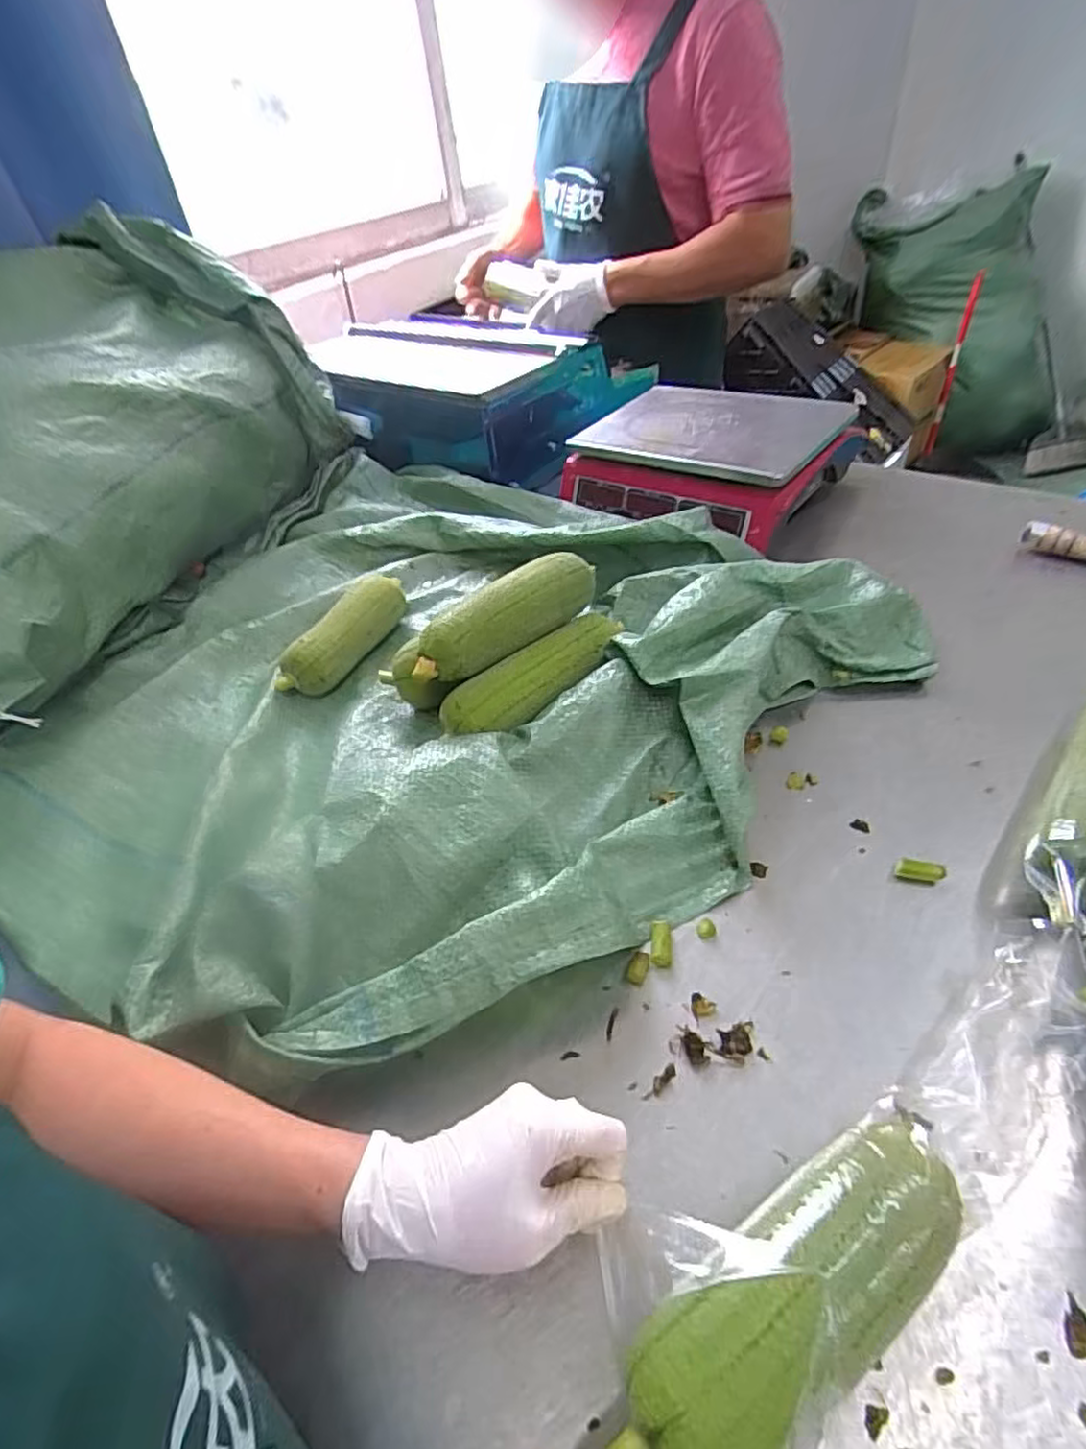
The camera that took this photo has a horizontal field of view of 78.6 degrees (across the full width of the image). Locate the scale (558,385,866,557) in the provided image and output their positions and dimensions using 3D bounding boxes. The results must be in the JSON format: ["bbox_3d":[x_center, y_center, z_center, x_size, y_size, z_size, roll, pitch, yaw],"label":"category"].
[{"bbox_3d":[0.206,-0.351,0.852,0.306,0.087,0.259,26,54,31],"label":"scale"}]

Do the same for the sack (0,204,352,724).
[{"bbox_3d":[-0.725,-0.332,0.834,0.697,0.311,0.670,5,45,14],"label":"sack"}]

